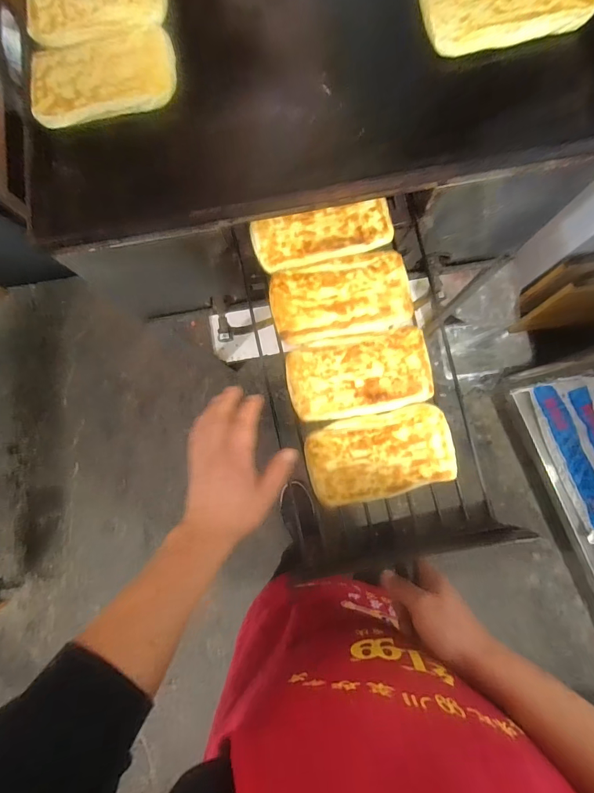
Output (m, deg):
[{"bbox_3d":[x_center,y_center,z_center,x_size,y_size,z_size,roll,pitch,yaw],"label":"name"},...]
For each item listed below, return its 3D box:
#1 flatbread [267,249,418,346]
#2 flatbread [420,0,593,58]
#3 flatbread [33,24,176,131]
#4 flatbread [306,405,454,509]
[{"bbox_3d":[0.053,-0.121,0.480,0.164,0.015,0.095,-8,84,2],"label":"flatbread"},{"bbox_3d":[0.225,-0.428,0.425,0.167,0.020,0.100,-9,84,2],"label":"flatbread"},{"bbox_3d":[-0.228,-0.375,0.463,0.169,0.011,0.103,-9,84,2],"label":"flatbread"},{"bbox_3d":[0.097,0.068,0.462,0.164,0.012,0.094,-12,84,2],"label":"flatbread"}]

